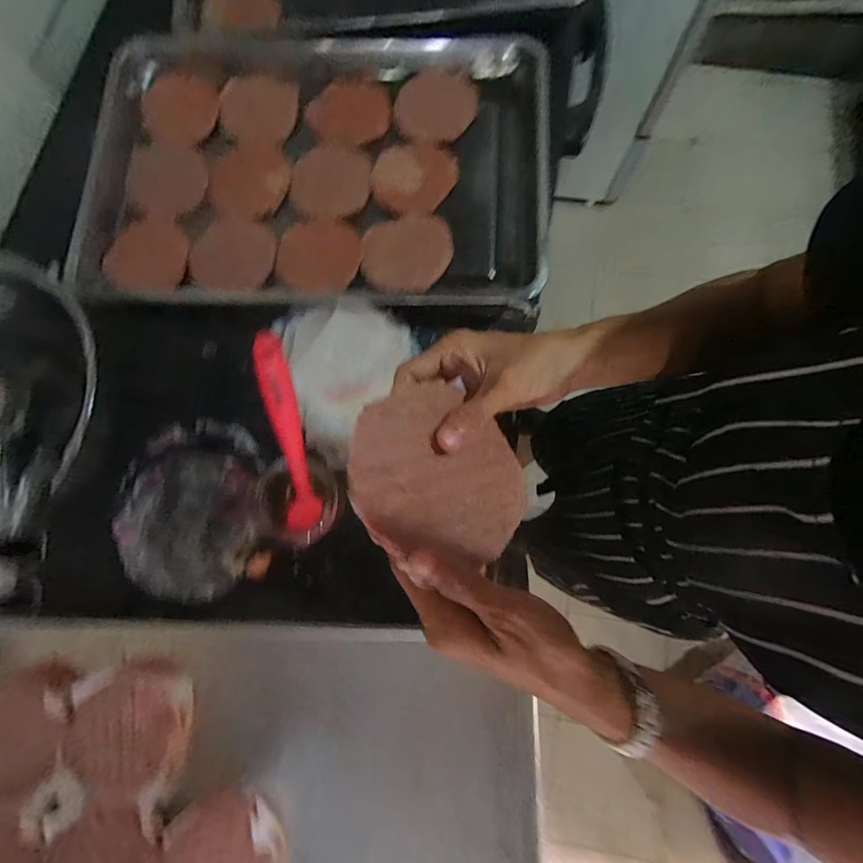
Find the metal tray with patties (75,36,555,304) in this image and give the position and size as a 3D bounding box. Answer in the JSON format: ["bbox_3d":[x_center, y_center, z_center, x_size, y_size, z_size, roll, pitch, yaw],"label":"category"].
[{"bbox_3d":[-0.175,-0.337,0.530,0.634,0.070,0.384,4,81,4],"label":"metal tray with patties"}]

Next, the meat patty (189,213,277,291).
[{"bbox_3d":[-0.257,-0.233,0.527,0.107,0.013,0.106,-1,77,3],"label":"meat patty"}]

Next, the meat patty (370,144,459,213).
[{"bbox_3d":[-0.024,-0.334,0.521,0.110,0.023,0.104,-1,77,3],"label":"meat patty"}]

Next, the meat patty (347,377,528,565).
[{"bbox_3d":[0.005,0.025,0.237,0.104,0.005,0.109,9,68,-22],"label":"meat patty"}]

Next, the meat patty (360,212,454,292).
[{"bbox_3d":[-0.031,-0.225,0.494,0.110,0.014,0.099,-6,77,2],"label":"meat patty"}]

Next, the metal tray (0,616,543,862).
[{"bbox_3d":[-0.189,0.401,0.386,0.601,0.047,0.405,5,76,-3],"label":"metal tray"}]

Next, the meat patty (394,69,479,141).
[{"bbox_3d":[0.008,-0.438,0.537,0.110,0.007,0.091,0,94,-11],"label":"meat patty"}]

